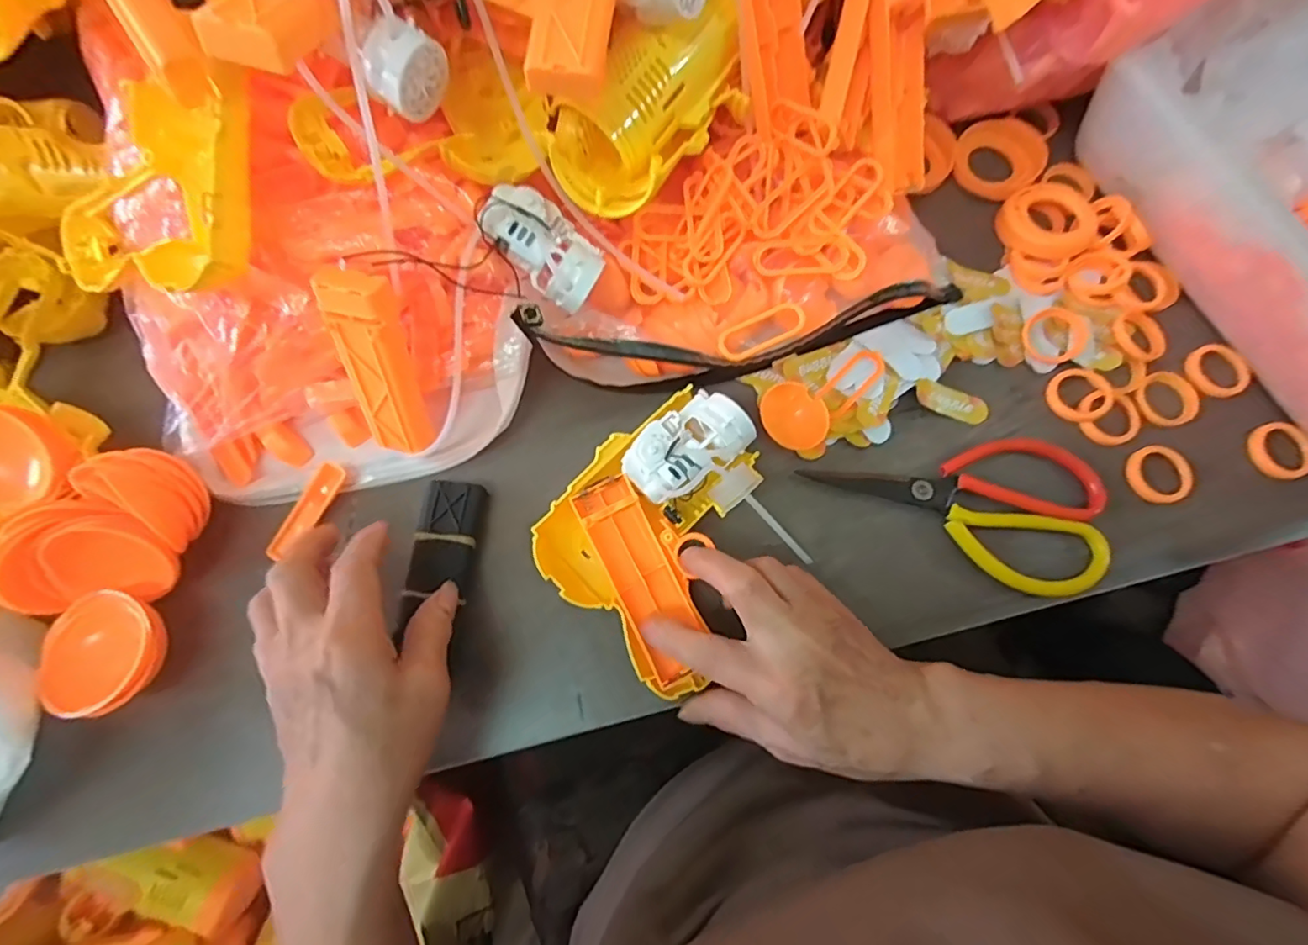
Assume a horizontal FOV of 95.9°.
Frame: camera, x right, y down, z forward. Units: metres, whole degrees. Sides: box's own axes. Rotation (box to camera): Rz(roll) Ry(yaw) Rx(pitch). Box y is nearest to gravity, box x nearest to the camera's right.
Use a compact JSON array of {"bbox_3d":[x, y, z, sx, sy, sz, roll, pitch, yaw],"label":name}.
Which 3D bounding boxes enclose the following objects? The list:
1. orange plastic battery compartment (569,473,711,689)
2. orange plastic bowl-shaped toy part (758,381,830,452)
[{"bbox_3d":[-0.006,0.055,0.315,0.035,0.017,0.109,-25,84,-7],"label":"orange plastic battery compartment"},{"bbox_3d":[0.085,-0.034,0.356,0.043,0.009,0.034,48,114,21],"label":"orange plastic bowl-shaped toy part"}]

